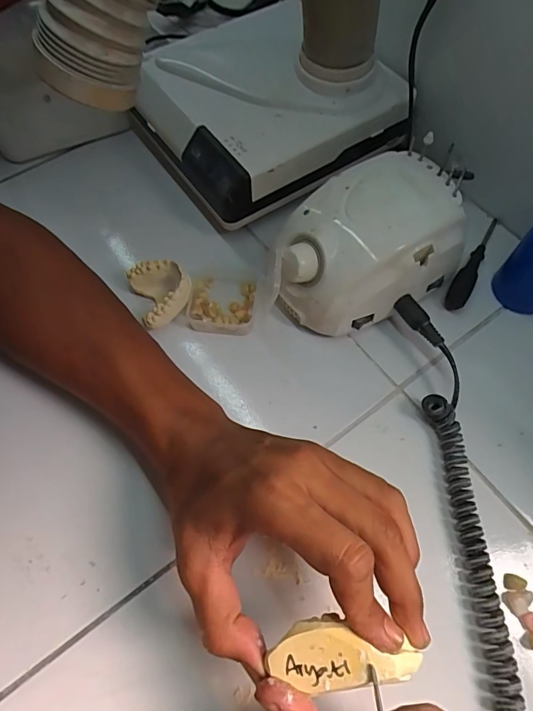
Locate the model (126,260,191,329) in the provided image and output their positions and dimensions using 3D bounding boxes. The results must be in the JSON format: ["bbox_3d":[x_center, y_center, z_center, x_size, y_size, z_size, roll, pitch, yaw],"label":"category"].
[{"bbox_3d":[-0.084,-0.051,0.350,0.043,0.027,0.050,-21,66,-9],"label":"model"}]

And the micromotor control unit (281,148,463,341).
[{"bbox_3d":[0.073,-0.083,0.335,0.135,0.079,0.098,-31,68,-13],"label":"micromotor control unit"}]

